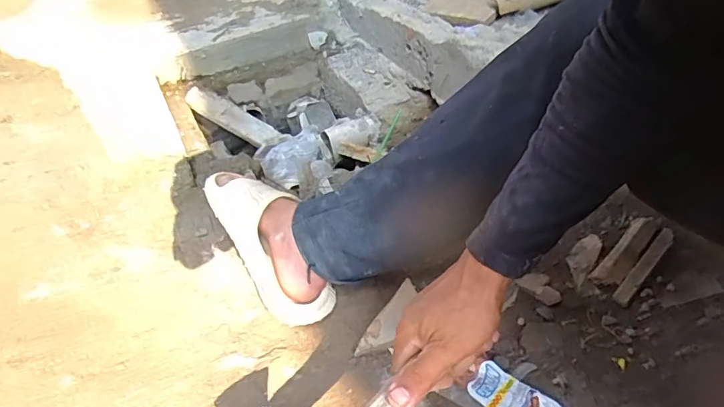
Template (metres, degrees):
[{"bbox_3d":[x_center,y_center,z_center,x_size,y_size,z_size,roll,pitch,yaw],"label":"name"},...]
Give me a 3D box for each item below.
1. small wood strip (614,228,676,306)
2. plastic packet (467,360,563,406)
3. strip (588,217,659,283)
[{"bbox_3d":[0.363,0.079,0.619,0.122,0.005,0.019,-48,51,-10],"label":"small wood strip"},{"bbox_3d":[0.192,0.227,0.509,0.162,0.013,0.048,29,54,34],"label":"plastic packet"},{"bbox_3d":[0.351,0.062,0.638,0.110,0.004,0.034,-47,51,-10],"label":"strip"}]

